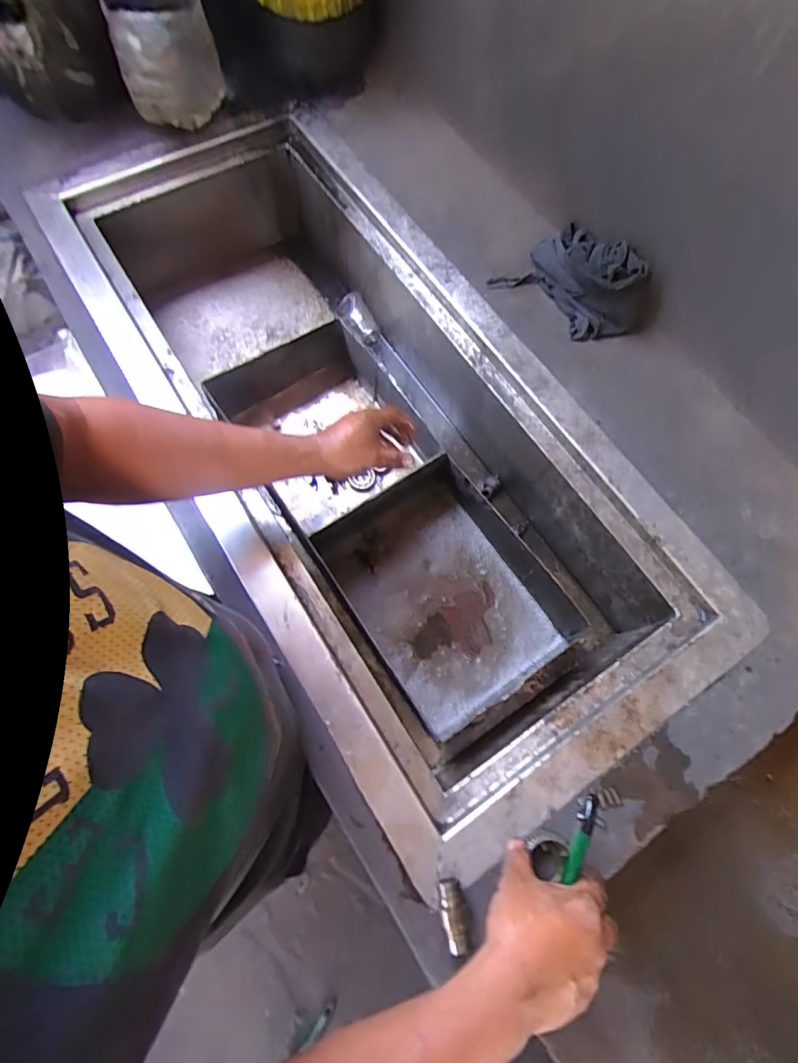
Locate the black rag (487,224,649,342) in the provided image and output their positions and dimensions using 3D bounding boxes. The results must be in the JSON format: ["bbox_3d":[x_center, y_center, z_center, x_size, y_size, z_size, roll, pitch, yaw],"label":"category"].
[{"bbox_3d":[0.259,-0.377,0.741,0.148,0.092,0.204,-29,74,-11],"label":"black rag"}]

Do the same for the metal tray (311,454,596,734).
[{"bbox_3d":[0.076,0.087,0.773,0.273,0.111,0.368,-34,75,-13],"label":"metal tray"}]

